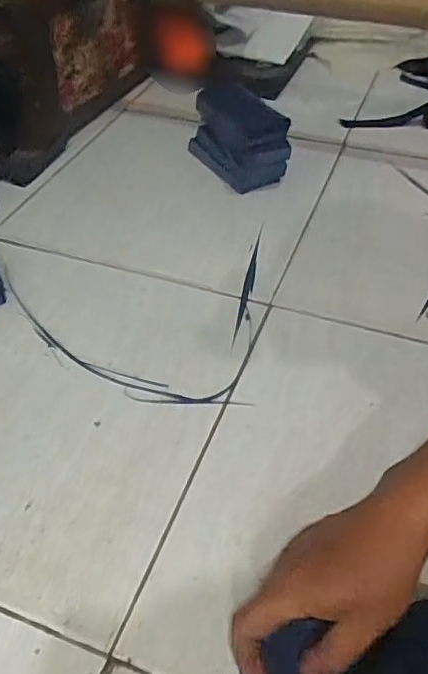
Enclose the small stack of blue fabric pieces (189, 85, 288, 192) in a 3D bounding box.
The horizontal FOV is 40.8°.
[{"bbox_3d":[0.030,-0.296,0.845,0.074,0.112,0.160,-26,52,-22],"label":"small stack of blue fabric pieces"}]

